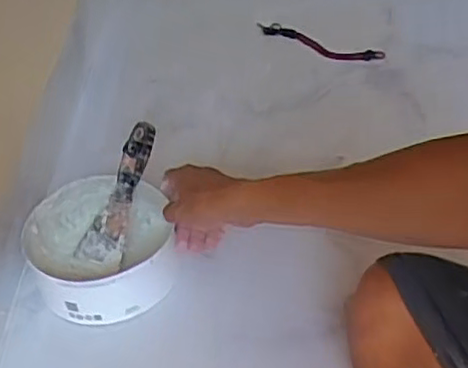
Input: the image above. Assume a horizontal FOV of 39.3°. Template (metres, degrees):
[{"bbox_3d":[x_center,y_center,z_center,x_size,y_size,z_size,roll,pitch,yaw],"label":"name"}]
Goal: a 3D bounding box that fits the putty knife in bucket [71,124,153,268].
[{"bbox_3d":[-0.136,0.012,0.802,0.061,0.025,0.178,19,89,24],"label":"putty knife in bucket"}]

